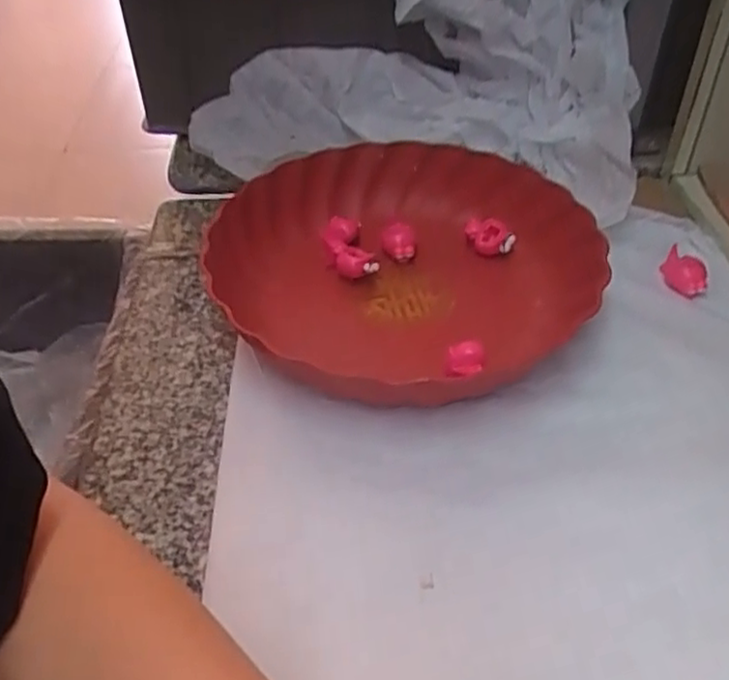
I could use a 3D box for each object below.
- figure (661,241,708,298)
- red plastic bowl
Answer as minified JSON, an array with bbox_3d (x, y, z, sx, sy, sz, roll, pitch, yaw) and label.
[{"bbox_3d":[0.219,-0.047,0.490,0.025,0.014,0.037,-10,44,-5],"label":"figure"},{"bbox_3d":[0.021,-0.064,0.487,0.236,0.044,0.234,-3,43,3],"label":"red plastic bowl"}]

